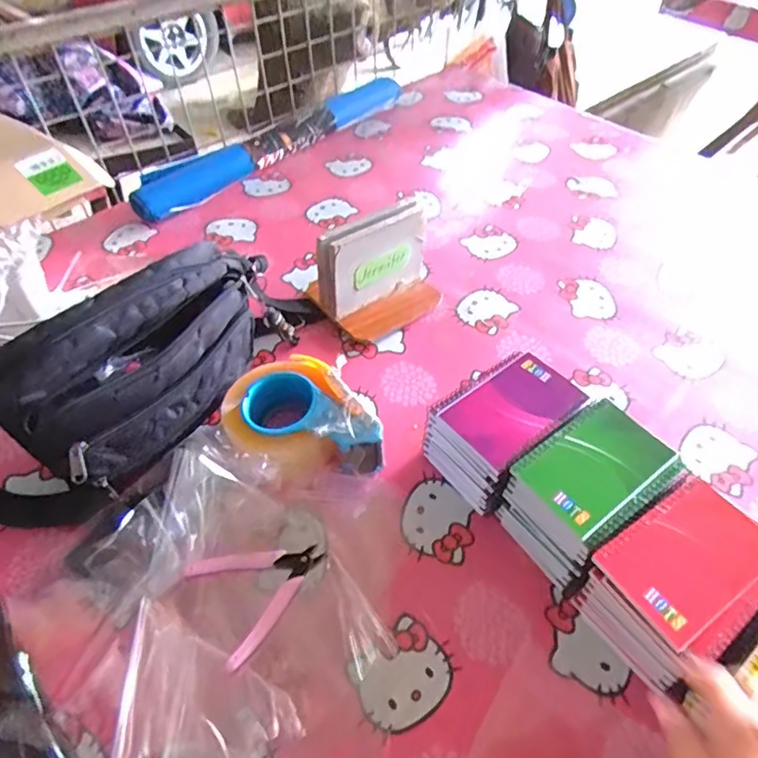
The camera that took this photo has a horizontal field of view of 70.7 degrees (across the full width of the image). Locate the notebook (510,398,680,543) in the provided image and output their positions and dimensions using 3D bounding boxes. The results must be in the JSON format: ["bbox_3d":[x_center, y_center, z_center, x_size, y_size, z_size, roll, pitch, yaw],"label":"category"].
[{"bbox_3d":[0.188,0.074,0.469,0.124,0.008,0.082,-31,57,-24],"label":"notebook"}]

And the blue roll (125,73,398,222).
[{"bbox_3d":[-0.173,-0.434,0.973,0.063,0.056,0.603,36,59,27],"label":"blue roll"}]

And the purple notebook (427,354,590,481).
[{"bbox_3d":[0.127,0.028,0.521,0.132,0.019,0.091,-32,58,-24],"label":"purple notebook"}]

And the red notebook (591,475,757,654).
[{"bbox_3d":[0.243,0.137,0.417,0.129,0.008,0.083,-28,56,-21],"label":"red notebook"}]

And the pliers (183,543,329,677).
[{"bbox_3d":[-0.118,0.183,0.488,0.096,0.010,0.117,31,57,24],"label":"pliers"}]

